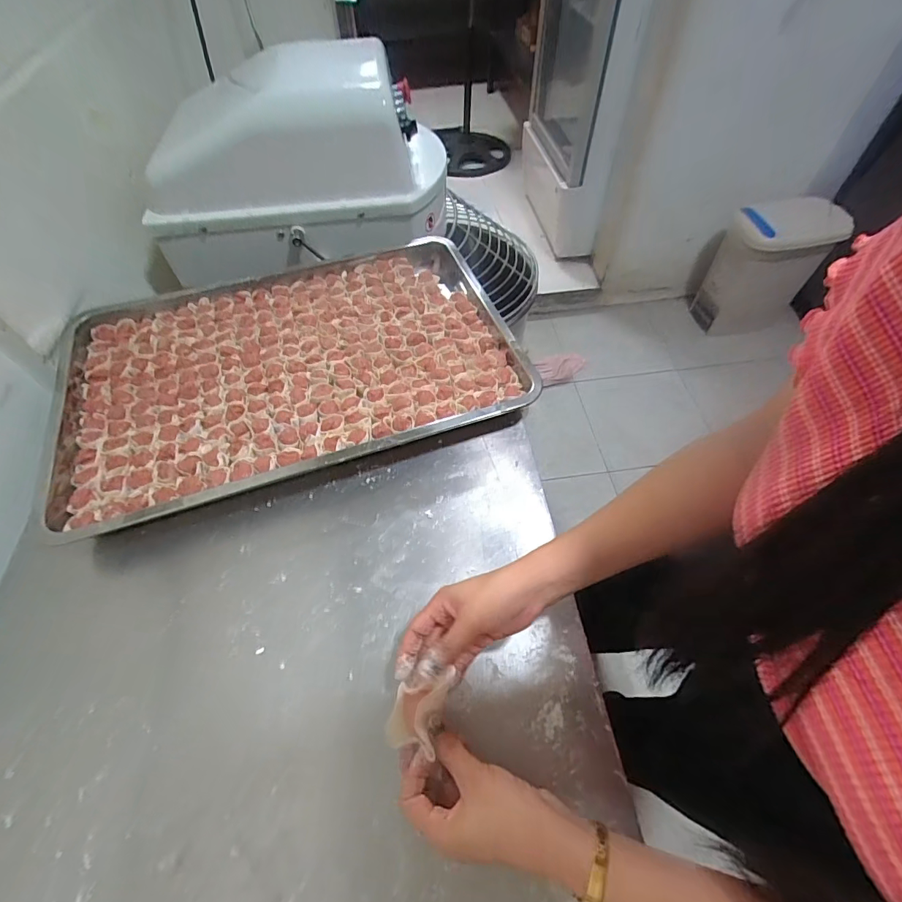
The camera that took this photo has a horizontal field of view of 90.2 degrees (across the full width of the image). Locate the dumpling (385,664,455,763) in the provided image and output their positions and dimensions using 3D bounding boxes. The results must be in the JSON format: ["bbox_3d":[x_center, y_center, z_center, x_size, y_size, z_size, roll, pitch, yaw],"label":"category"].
[{"bbox_3d":[-0.026,0.212,0.370,0.042,0.025,0.060,12,56,9],"label":"dumpling"}]

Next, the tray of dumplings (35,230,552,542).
[{"bbox_3d":[-0.221,-0.121,0.635,0.601,0.051,0.397,-16,56,-10],"label":"tray of dumplings"}]

